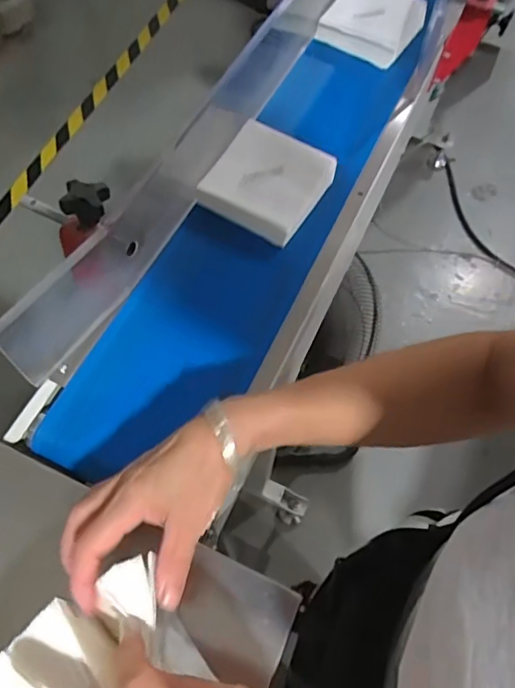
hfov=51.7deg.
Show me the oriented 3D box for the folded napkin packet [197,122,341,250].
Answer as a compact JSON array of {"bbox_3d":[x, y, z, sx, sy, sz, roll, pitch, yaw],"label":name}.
[{"bbox_3d":[0.013,-0.183,0.595,0.114,0.033,0.119,33,66,13],"label":"folded napkin packet"}]

